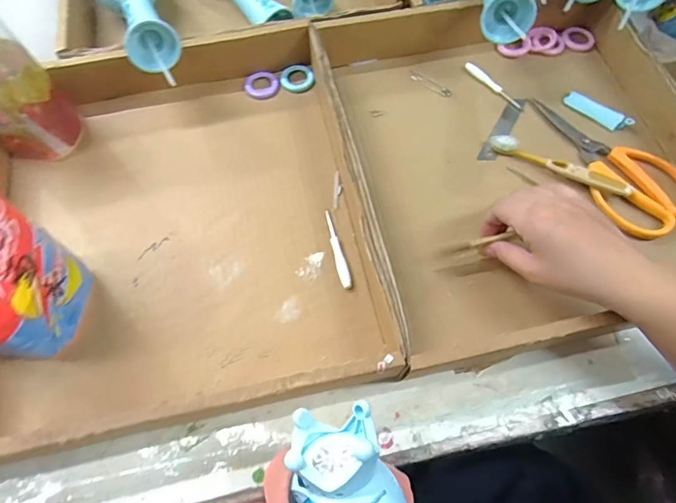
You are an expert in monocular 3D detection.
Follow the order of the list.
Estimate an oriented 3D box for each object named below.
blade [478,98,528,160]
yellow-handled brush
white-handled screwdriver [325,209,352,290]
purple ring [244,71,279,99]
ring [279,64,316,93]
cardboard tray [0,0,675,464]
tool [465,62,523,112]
[{"bbox_3d":[0.179,-0.134,0.486,0.018,0.006,0.096,29,69,11],"label":"blade"},{"bbox_3d":[0.220,-0.086,0.452,0.139,0.024,0.016,27,69,11],"label":"yellow-handled brush"},{"bbox_3d":[-0.002,-0.004,0.425,0.010,0.007,0.083,-14,67,-7],"label":"white-handled screwdriver"},{"bbox_3d":[-0.086,-0.189,0.509,0.037,0.005,0.039,0,66,-1],"label":"purple ring"},{"bbox_3d":[-0.047,-0.198,0.513,0.039,0.005,0.039,0,66,-1],"label":"ring"},{"bbox_3d":[0.023,-0.062,0.427,0.686,0.057,0.390,-6,67,-3],"label":"cardboard tray"},{"bbox_3d":[0.176,-0.188,0.508,0.013,0.010,0.084,-41,73,-16],"label":"tool"}]

